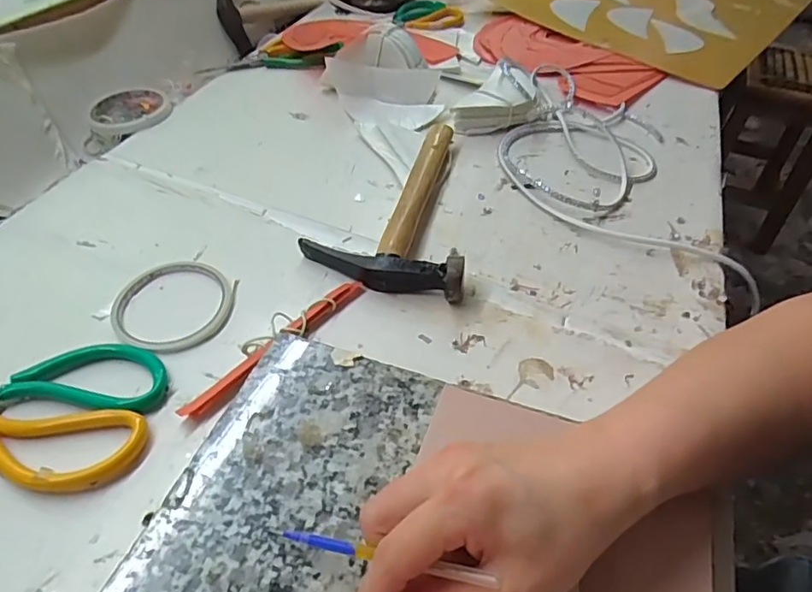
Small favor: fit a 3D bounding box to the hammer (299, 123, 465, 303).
[{"bbox_3d":[0.004,-0.092,0.502,0.133,0.032,0.226,12,47,9],"label":"hammer"}]

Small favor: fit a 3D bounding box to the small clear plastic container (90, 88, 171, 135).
[{"bbox_3d":[-0.310,-0.208,0.625,0.081,0.021,0.075,11,47,9],"label":"small clear plastic container"}]

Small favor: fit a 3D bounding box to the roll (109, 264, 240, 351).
[{"bbox_3d":[-0.177,0.006,0.417,0.086,0.005,0.089,1,46,-1],"label":"roll"}]

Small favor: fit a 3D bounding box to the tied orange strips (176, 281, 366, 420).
[{"bbox_3d":[-0.089,0.032,0.393,0.017,0.011,0.160,34,54,27],"label":"tied orange strips"}]

